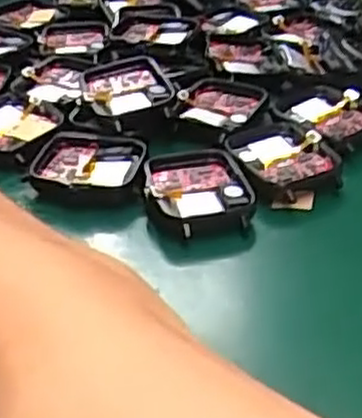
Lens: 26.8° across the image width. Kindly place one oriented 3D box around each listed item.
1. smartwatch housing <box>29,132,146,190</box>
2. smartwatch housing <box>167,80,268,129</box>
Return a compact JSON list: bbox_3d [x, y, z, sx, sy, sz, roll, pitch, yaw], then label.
[{"bbox_3d":[-0.037,-0.018,0.305,0.042,0.008,0.036,3,34,4],"label":"smartwatch housing"},{"bbox_3d":[0.019,-0.047,0.342,0.035,0.007,0.044,9,35,12],"label":"smartwatch housing"}]

